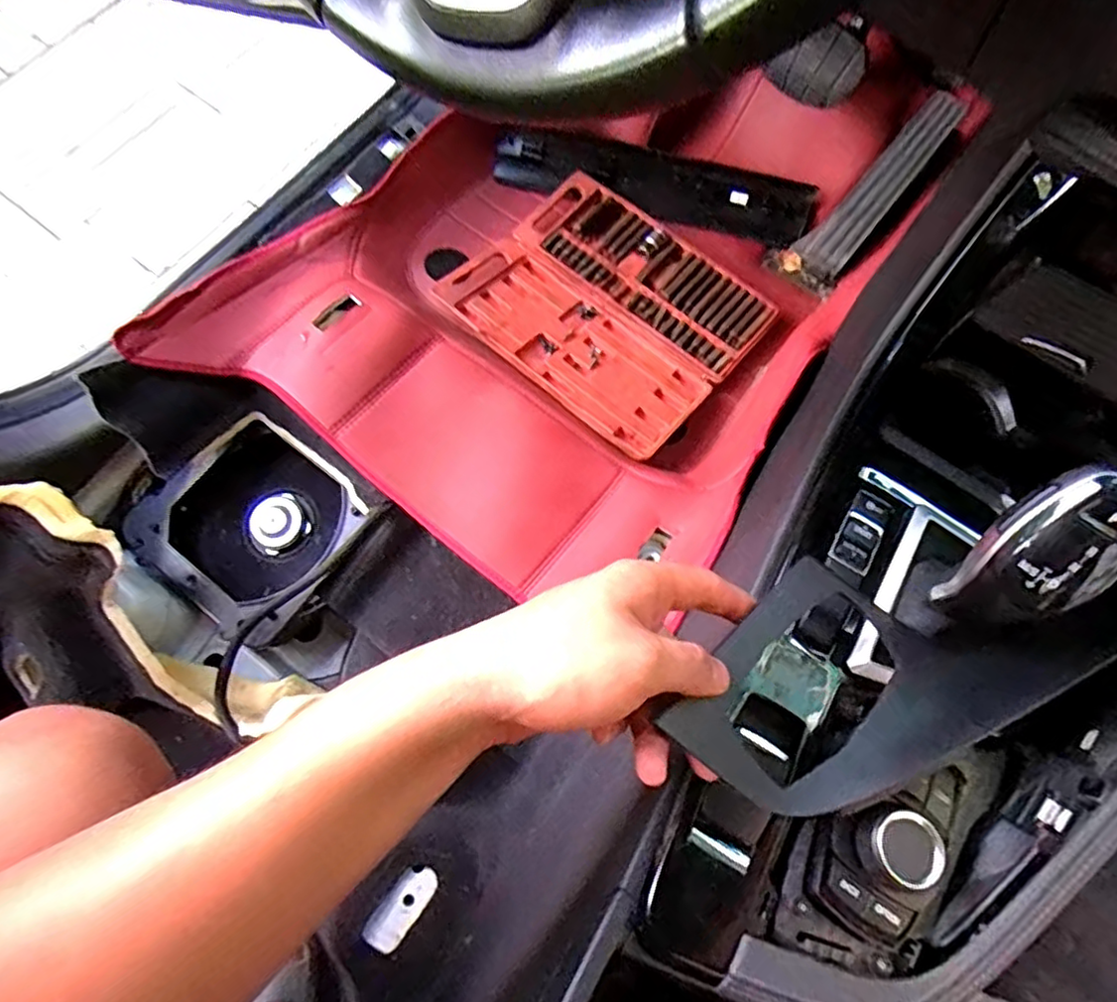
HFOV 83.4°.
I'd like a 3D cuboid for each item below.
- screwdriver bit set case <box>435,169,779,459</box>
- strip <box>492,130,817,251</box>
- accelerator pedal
[{"bbox_3d":[0.059,-0.232,0.740,0.314,0.036,0.279,40,75,10],"label":"screwdriver bit set case"},{"bbox_3d":[0.125,-0.410,0.814,0.406,0.021,0.078,13,108,-1],"label":"strip"},{"bbox_3d":[0.368,-0.361,0.752,0.088,0.240,0.044,50,38,12],"label":"accelerator pedal"}]

